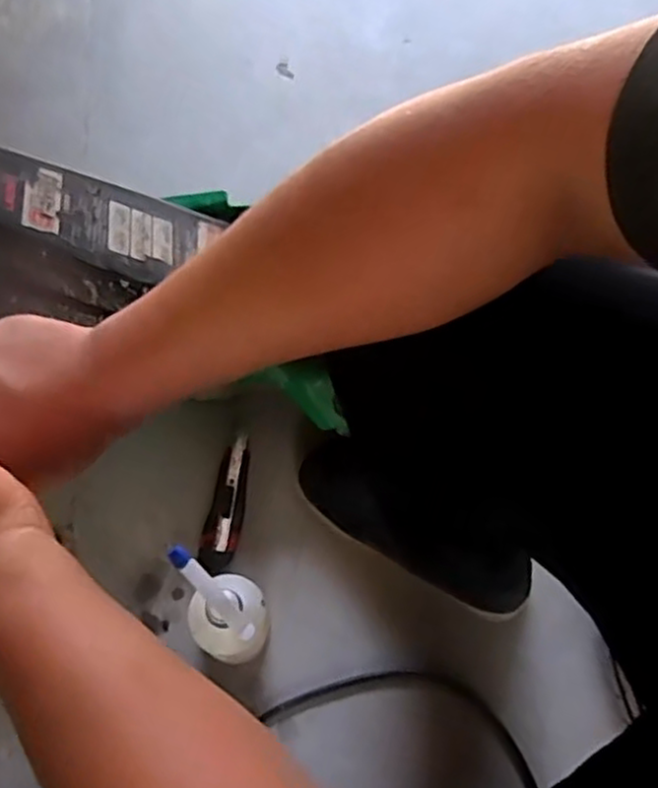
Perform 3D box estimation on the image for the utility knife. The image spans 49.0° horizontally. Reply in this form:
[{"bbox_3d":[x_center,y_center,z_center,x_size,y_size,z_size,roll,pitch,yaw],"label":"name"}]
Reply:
[{"bbox_3d":[-0.114,0.121,0.818,0.038,0.013,0.154,10,66,1],"label":"utility knife"}]

